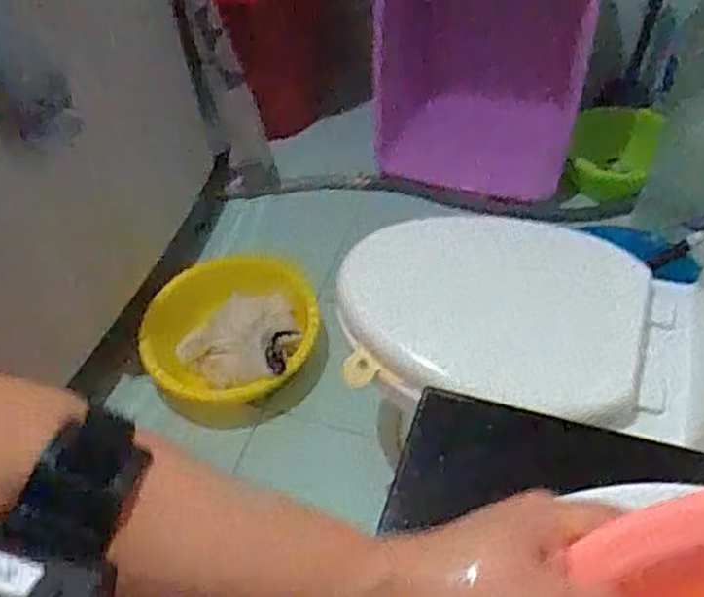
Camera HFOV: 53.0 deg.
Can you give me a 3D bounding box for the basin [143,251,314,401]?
[{"bbox_3d":[-0.241,0.057,1.424,0.339,0.130,0.330,-5,66,10],"label":"basin"}]

